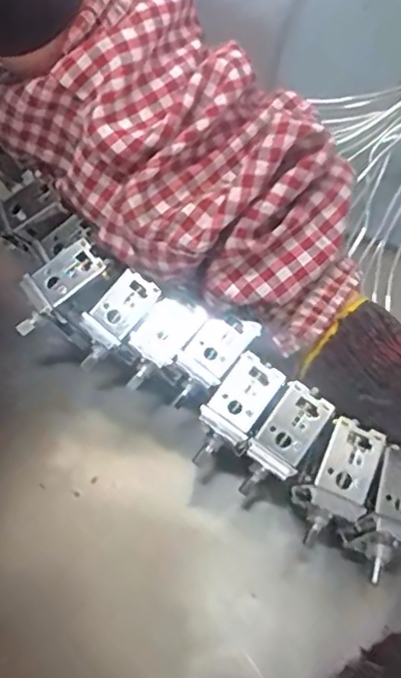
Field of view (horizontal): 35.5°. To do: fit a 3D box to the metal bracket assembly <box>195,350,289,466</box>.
[{"bbox_3d":[0.015,0.034,0.290,0.023,0.018,0.052,35,78,14],"label":"metal bracket assembly"}]

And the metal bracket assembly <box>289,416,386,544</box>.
[{"bbox_3d":[0.057,0.059,0.262,0.027,0.017,0.048,24,57,11],"label":"metal bracket assembly"}]

